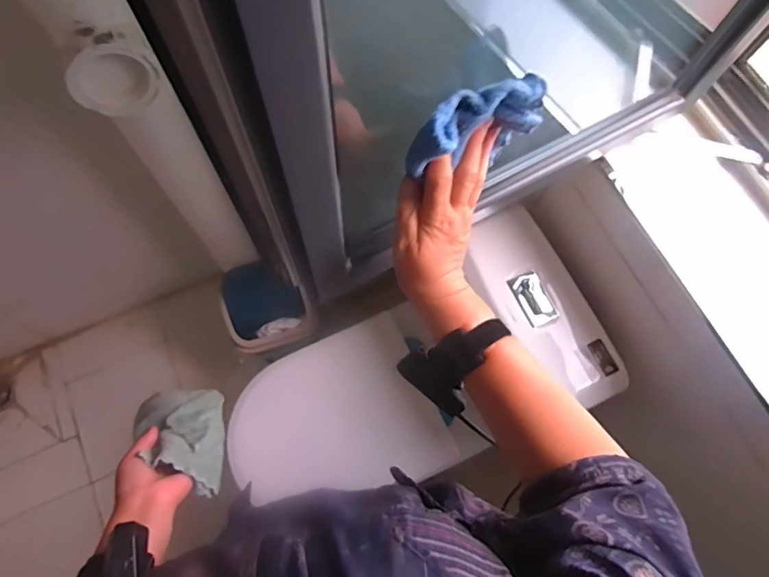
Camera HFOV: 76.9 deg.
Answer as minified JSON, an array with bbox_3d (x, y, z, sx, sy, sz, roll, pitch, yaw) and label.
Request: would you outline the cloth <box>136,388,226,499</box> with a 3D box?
[{"bbox_3d":[-0.255,0.189,0.596,0.099,0.087,0.129,-9,72,-5],"label":"cloth"}]

